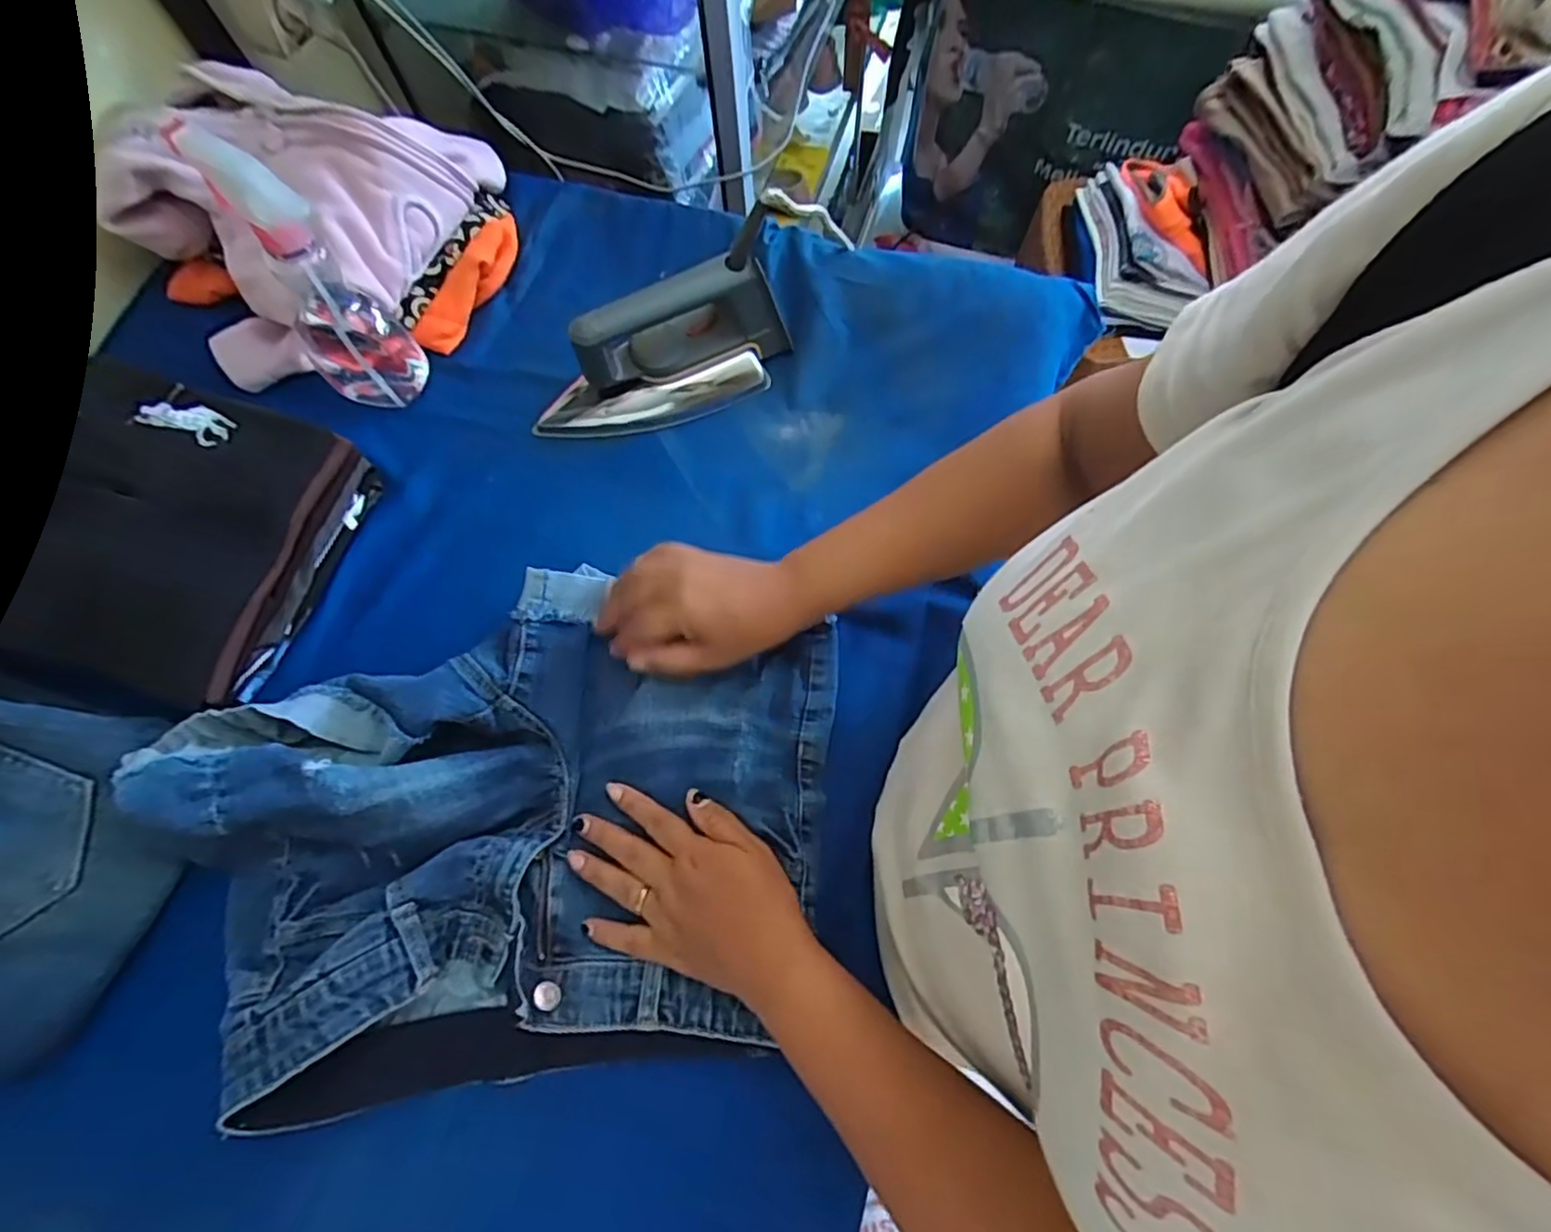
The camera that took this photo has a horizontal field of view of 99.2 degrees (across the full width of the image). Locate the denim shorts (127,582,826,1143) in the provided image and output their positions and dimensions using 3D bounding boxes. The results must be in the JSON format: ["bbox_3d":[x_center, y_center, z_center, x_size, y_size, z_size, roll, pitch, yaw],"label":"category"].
[{"bbox_3d":[-0.161,0.127,0.429,0.412,0.059,0.306,-5,75,-7],"label":"denim shorts"}]

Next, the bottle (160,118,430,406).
[{"bbox_3d":[-0.353,-0.250,0.495,0.073,0.186,0.081,-44,74,-12],"label":"bottle"}]

